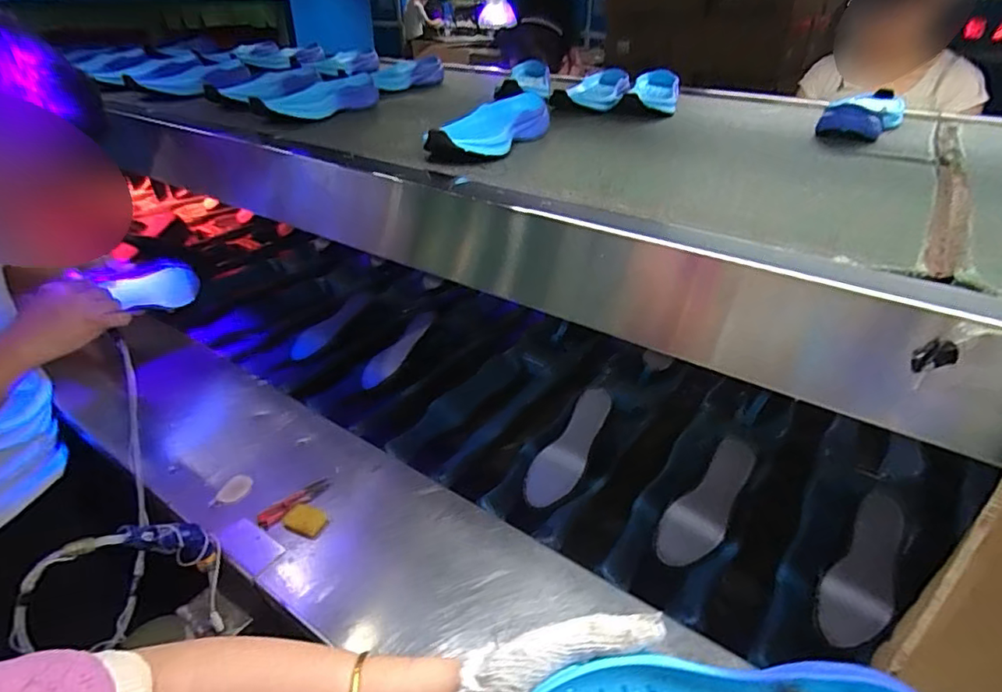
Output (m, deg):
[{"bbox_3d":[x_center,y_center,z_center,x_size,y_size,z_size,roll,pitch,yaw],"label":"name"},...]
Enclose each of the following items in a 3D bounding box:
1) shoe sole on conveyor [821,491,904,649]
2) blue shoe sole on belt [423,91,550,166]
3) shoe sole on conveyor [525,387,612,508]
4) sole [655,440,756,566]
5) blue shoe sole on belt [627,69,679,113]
[{"bbox_3d":[0.455,0.269,0.687,0.066,0.032,0.224,26,53,31],"label":"shoe sole on conveyor"},{"bbox_3d":[-0.013,-0.270,0.688,0.080,0.045,0.223,17,35,20],"label":"blue shoe sole on belt"},{"bbox_3d":[0.104,0.152,0.839,0.069,0.015,0.202,24,66,29],"label":"shoe sole on conveyor"},{"bbox_3d":[0.285,0.214,0.763,0.068,0.021,0.203,39,63,16],"label":"sole"},{"bbox_3d":[0.252,-0.416,0.908,0.082,0.043,0.204,11,33,12],"label":"blue shoe sole on belt"}]

